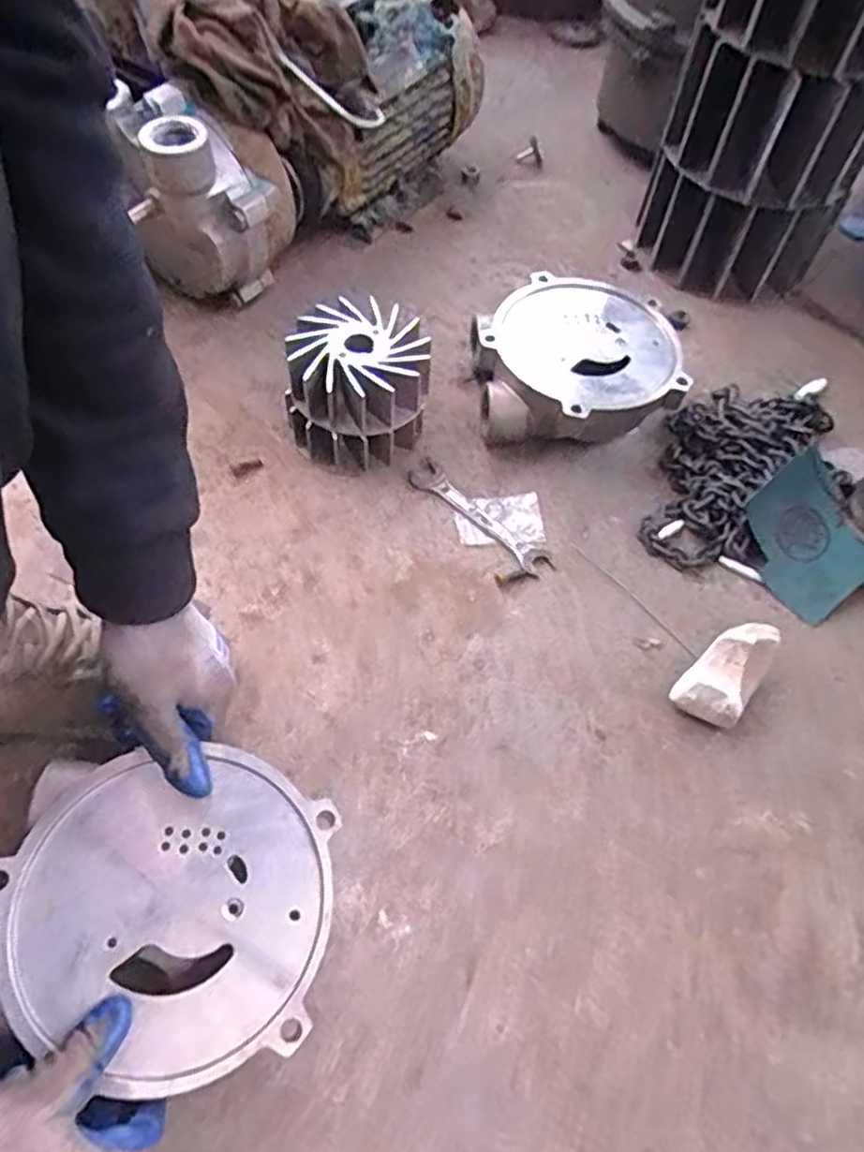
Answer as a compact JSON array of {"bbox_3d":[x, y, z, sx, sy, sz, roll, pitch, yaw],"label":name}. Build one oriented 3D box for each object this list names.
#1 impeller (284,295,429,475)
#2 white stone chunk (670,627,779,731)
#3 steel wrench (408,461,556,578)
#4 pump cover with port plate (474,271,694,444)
[{"bbox_3d":[-0.077,-0.191,0.717,0.147,0.105,0.141,5,58,-2],"label":"impeller"},{"bbox_3d":[0.251,0.082,0.610,0.058,0.049,0.096,34,61,16],"label":"white stone chunk"},{"bbox_3d":[0.045,-0.059,0.703,0.032,0.004,0.172,-38,68,-25],"label":"steel wrench"},{"bbox_3d":[0.156,-0.226,0.761,0.212,0.076,0.211,2,58,-4],"label":"pump cover with port plate"}]

